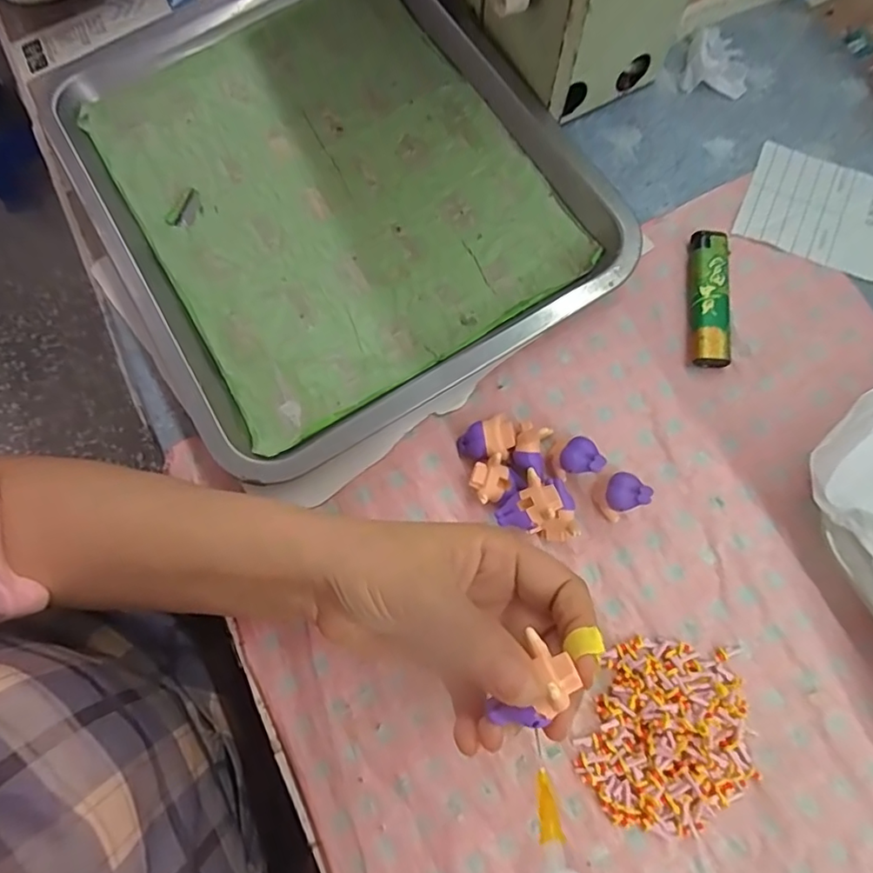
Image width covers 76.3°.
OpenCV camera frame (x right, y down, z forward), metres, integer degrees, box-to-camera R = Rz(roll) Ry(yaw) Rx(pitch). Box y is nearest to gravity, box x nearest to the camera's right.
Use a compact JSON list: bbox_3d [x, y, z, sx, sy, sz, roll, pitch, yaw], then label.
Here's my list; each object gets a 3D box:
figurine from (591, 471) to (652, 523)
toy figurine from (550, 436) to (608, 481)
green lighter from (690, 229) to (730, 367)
[{"bbox_3d":[0.094,0.030,0.284,0.018,0.025,0.021,-37,78,-9],"label":"figurine"},{"bbox_3d":[0.072,0.012,0.289,0.022,0.025,0.019,-8,75,-2],"label":"toy figurine"},{"bbox_3d":[0.157,-0.079,0.319,0.020,0.011,0.084,8,75,2],"label":"green lighter"}]

